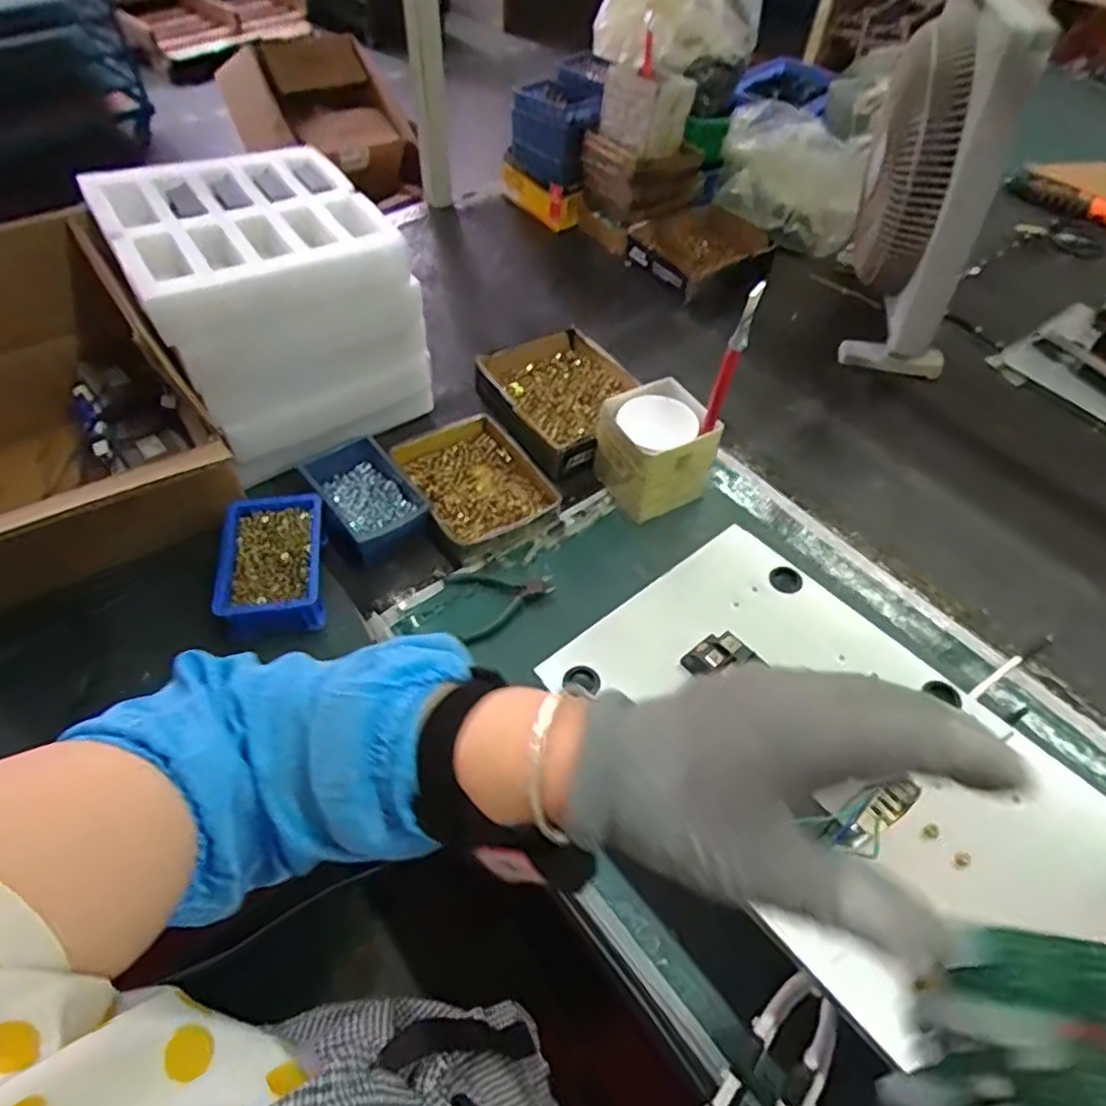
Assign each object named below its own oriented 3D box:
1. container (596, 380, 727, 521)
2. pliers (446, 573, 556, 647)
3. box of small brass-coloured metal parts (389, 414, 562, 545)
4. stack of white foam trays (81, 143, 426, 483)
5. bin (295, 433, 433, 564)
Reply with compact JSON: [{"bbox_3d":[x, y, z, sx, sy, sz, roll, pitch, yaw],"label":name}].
[{"bbox_3d":[0.119,-0.121,0.800,0.114,0.110,0.115,-25,58,-20],"label":"container"},{"bbox_3d":[-0.051,0.047,0.713,0.108,0.009,0.094,-13,54,-12],"label":"pliers"},{"bbox_3d":[-0.091,-0.082,0.799,0.144,0.039,0.179,-29,59,-22],"label":"box of small brass-coloured metal parts"},{"bbox_3d":[-0.313,-0.273,0.778,0.257,0.259,0.240,-28,59,-22],"label":"stack of white foam trays"},{"bbox_3d":[-0.209,-0.061,0.756,0.098,0.046,0.152,-30,59,-23],"label":"bin"}]

